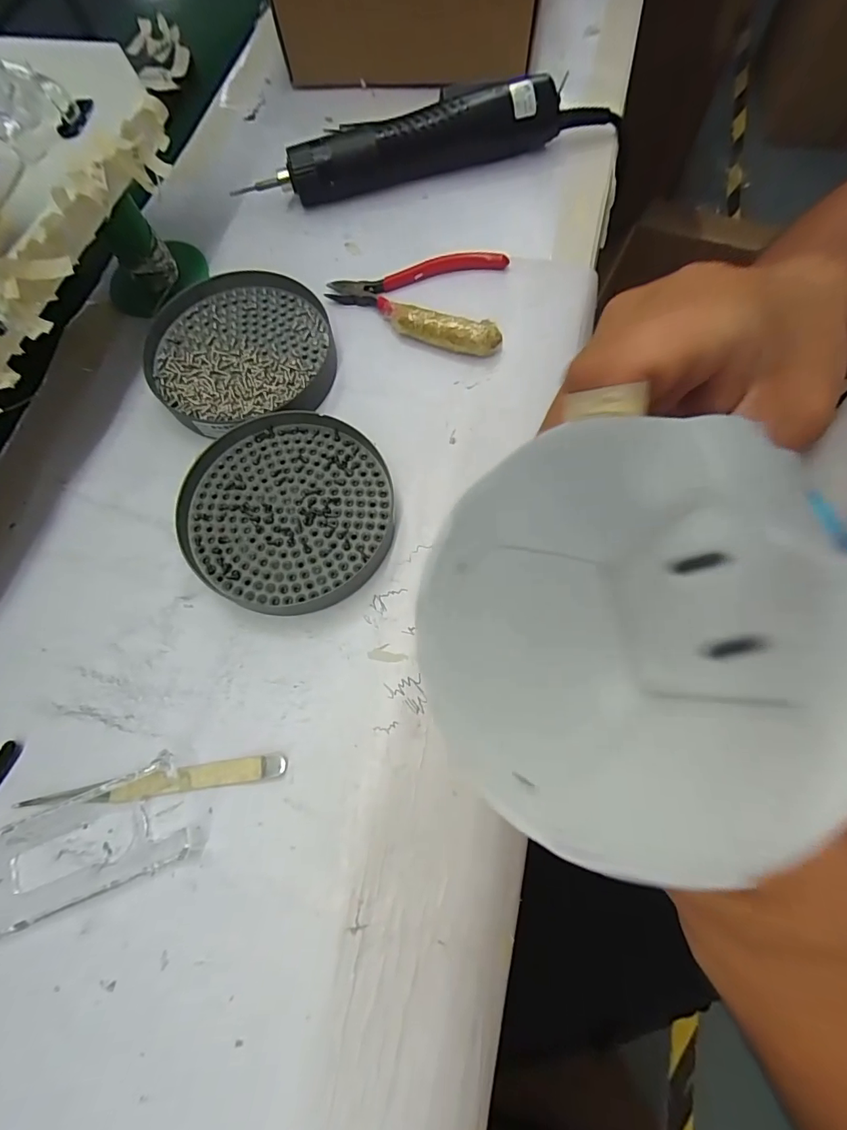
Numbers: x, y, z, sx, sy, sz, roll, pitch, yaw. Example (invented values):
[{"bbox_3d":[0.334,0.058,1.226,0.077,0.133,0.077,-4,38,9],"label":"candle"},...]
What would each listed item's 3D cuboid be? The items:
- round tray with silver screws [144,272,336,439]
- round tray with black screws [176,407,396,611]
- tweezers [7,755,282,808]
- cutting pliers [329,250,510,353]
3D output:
[{"bbox_3d":[-0.113,-0.132,0.294,0.110,0.017,0.111,0,72,2],"label":"round tray with silver screws"},{"bbox_3d":[-0.074,-0.031,0.258,0.110,0.020,0.110,0,72,2],"label":"round tray with black screws"},{"bbox_3d":[-0.126,0.103,0.222,0.122,0.004,0.012,-9,72,-1],"label":"tweezers"},{"bbox_3d":[-0.006,-0.176,0.307,0.114,0.020,0.081,7,72,4],"label":"cutting pliers"}]

